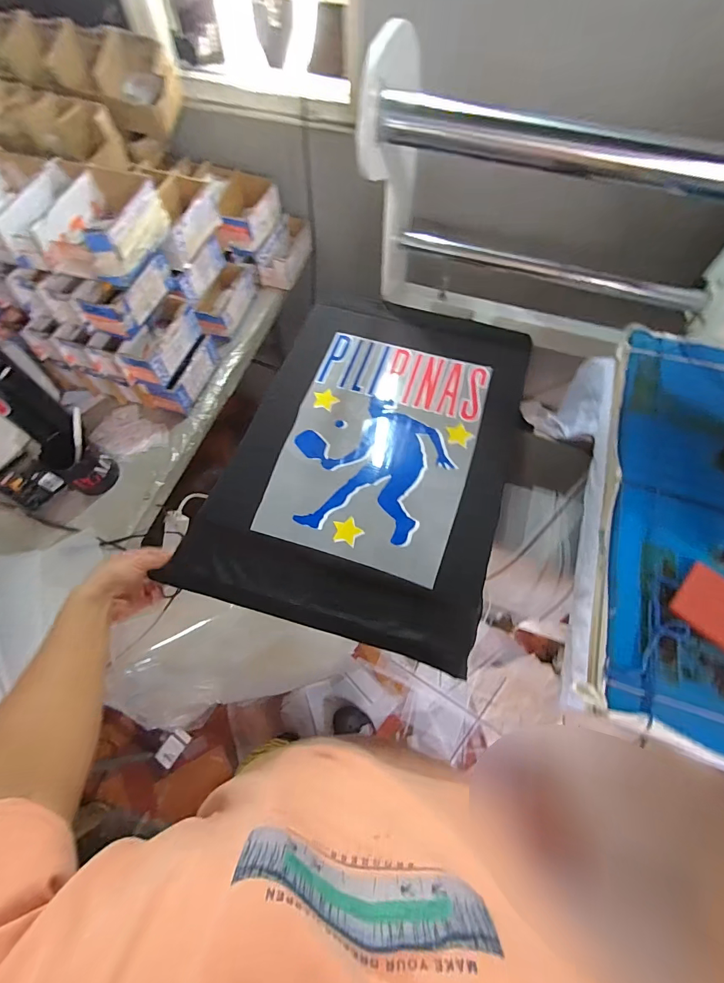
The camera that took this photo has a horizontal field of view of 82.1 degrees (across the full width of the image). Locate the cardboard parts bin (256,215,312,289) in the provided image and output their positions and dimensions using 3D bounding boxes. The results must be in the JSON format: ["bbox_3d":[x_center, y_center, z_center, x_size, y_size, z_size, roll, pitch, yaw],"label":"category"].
[{"bbox_3d":[-0.170,-0.552,0.970,0.073,0.066,0.173,21,66,9],"label":"cardboard parts bin"}]

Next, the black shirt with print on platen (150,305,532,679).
[{"bbox_3d":[0.032,-0.069,0.681,0.410,0.075,0.596,19,66,8],"label":"black shirt with print on platen"}]

